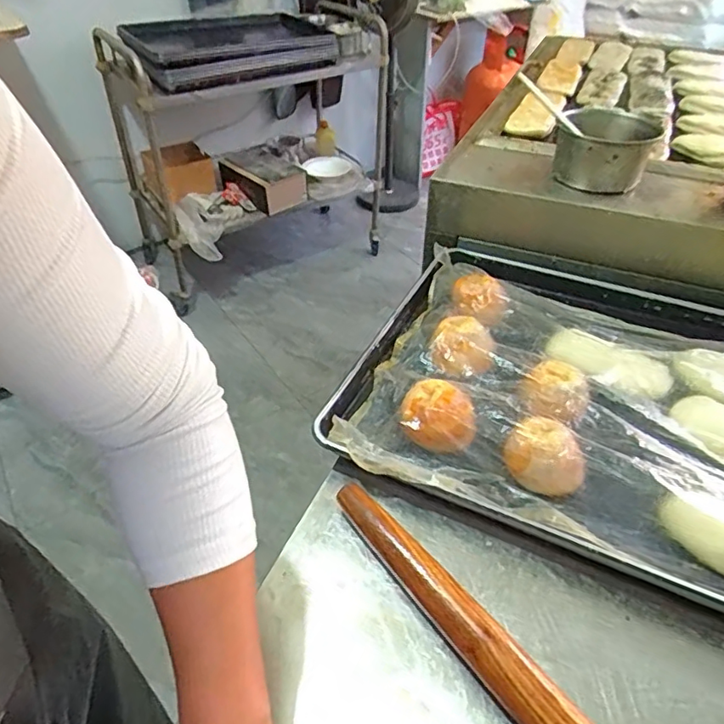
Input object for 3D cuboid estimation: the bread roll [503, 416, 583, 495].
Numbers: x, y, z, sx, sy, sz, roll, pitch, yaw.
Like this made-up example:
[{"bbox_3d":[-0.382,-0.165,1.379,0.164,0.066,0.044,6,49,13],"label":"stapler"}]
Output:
[{"bbox_3d":[0.173,0.087,0.518,0.073,0.035,0.064,26,48,26],"label":"bread roll"}]

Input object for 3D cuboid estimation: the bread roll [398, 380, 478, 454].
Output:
[{"bbox_3d":[0.075,0.056,0.551,0.069,0.034,0.073,0,42,0],"label":"bread roll"}]

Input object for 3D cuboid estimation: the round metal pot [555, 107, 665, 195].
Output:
[{"bbox_3d":[0.326,-0.284,0.745,0.120,0.073,0.114,12,44,13],"label":"round metal pot"}]

